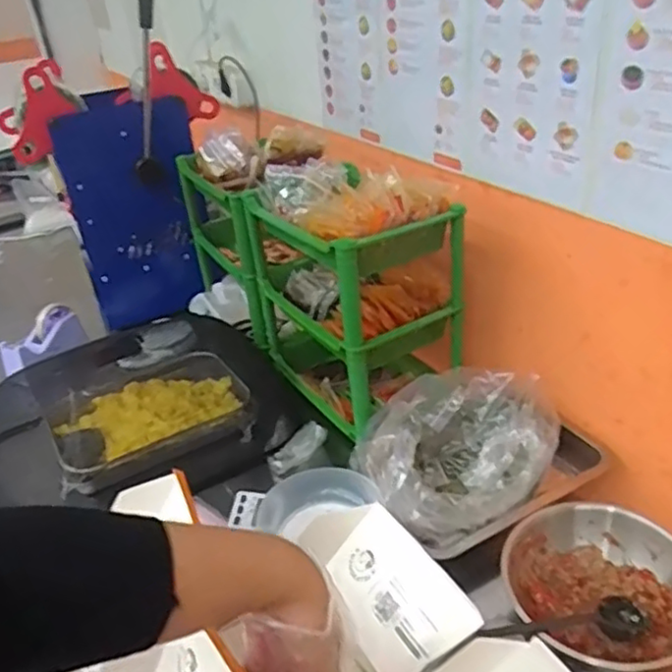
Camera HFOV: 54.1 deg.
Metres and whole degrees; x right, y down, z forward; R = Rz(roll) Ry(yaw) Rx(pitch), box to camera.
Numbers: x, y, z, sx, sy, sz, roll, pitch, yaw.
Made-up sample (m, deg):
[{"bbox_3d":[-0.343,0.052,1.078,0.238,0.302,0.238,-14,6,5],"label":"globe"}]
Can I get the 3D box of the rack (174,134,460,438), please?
[{"bbox_3d":[-0.065,-0.122,1.090,0.186,0.358,0.607,-23,34,-26],"label":"rack"}]

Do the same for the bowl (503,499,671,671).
[{"bbox_3d":[0.267,0.252,0.675,0.170,0.088,0.169,-4,31,3],"label":"bowl"}]

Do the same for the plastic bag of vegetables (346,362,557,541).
[{"bbox_3d":[0.157,0.155,0.848,0.257,0.122,0.190,-20,33,-23],"label":"plastic bag of vegetables"}]

